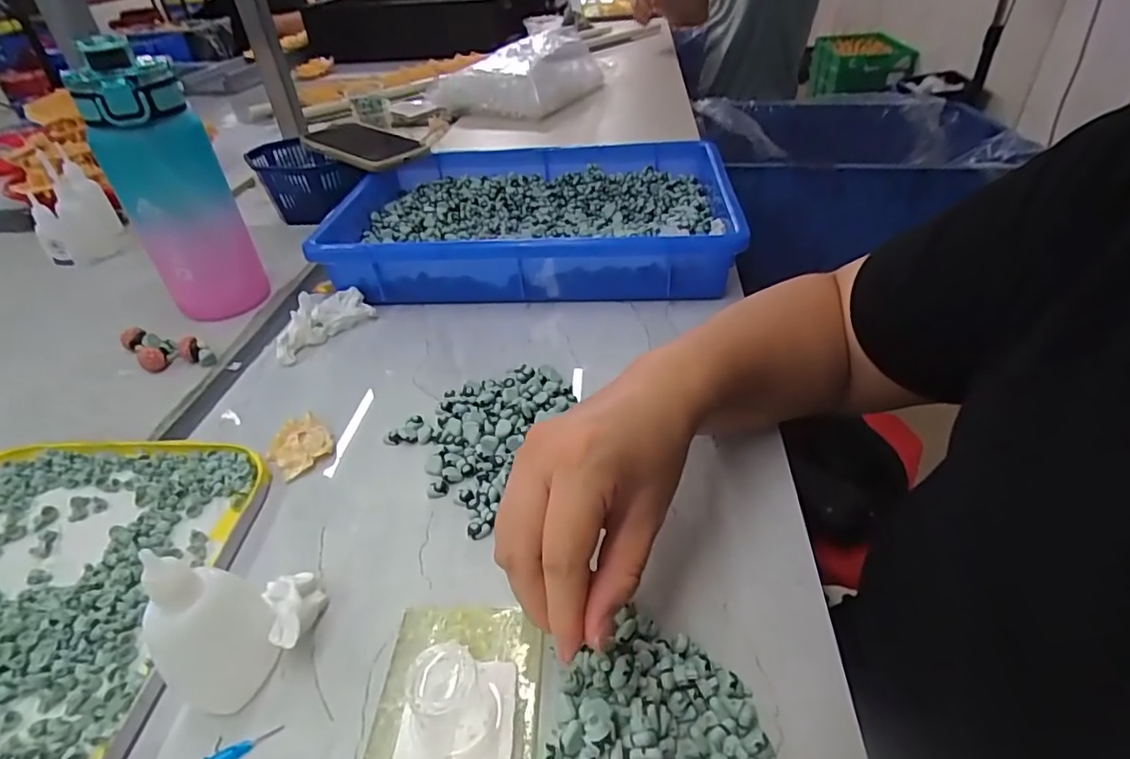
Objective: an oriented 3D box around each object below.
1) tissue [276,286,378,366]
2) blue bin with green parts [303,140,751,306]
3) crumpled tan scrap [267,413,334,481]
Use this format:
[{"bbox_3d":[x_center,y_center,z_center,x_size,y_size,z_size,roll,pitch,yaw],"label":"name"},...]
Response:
[{"bbox_3d":[-0.211,-0.051,0.497,0.048,0.026,0.087,28,48,34],"label":"tissue"},{"bbox_3d":[-0.030,-0.157,0.586,0.360,0.070,0.245,1,39,5],"label":"blue bin with green parts"},{"bbox_3d":[-0.175,0.043,0.386,0.042,0.010,0.037,29,49,34],"label":"crumpled tan scrap"}]

